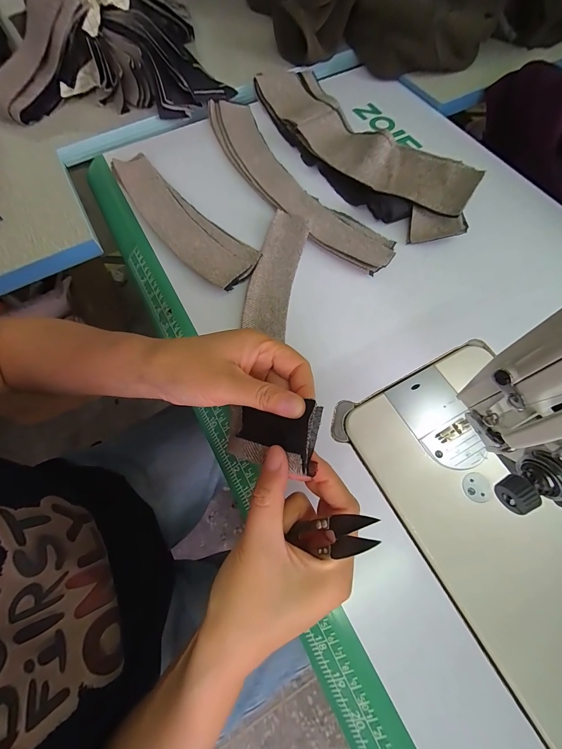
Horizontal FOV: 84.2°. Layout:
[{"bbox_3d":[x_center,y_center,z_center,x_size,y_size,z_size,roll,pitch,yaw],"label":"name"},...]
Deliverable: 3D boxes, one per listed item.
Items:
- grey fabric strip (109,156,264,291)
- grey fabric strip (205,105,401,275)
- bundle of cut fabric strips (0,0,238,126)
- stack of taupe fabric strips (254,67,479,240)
[{"bbox_3d":[-0.133,-0.199,0.396,0.070,0.017,0.262,-42,72,-14],"label":"grey fabric strip"},{"bbox_3d":[0.005,-0.271,0.423,0.084,0.014,0.386,-32,70,-11],"label":"grey fabric strip"},{"bbox_3d":[-0.279,-0.517,0.481,0.372,0.109,0.221,-5,67,0],"label":"bundle of cut fabric strips"},{"bbox_3d":[0.098,-0.326,0.429,0.116,0.040,0.394,-29,70,-10],"label":"stack of taupe fabric strips"}]

